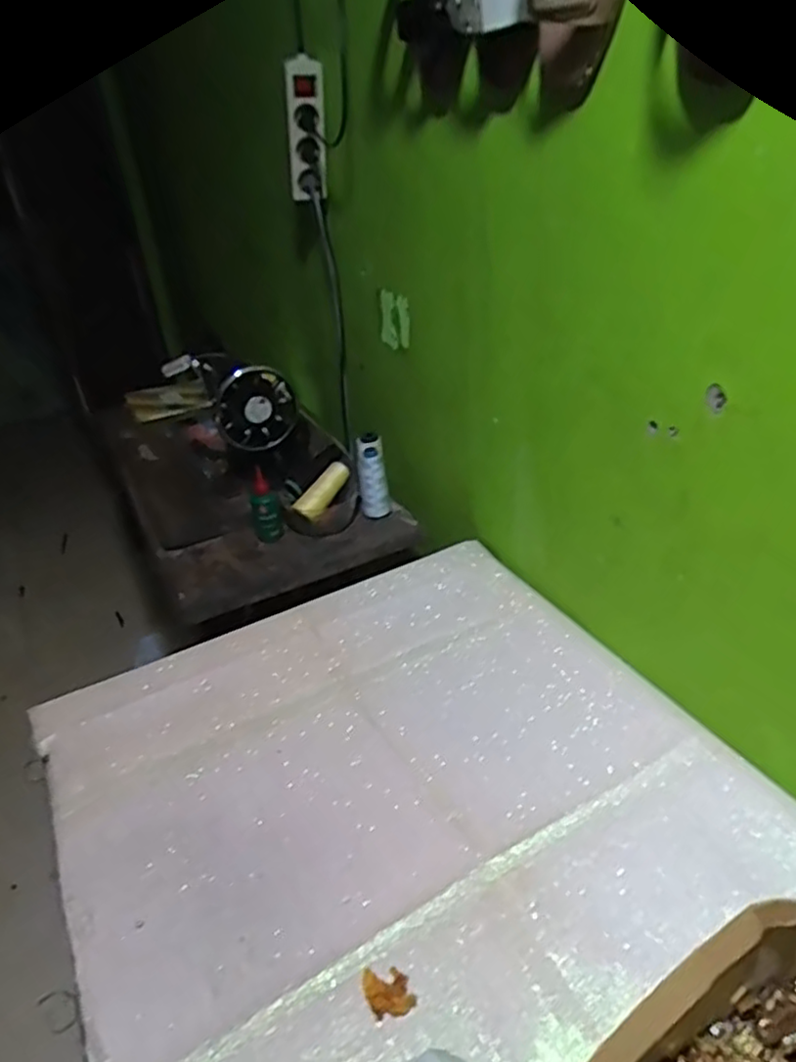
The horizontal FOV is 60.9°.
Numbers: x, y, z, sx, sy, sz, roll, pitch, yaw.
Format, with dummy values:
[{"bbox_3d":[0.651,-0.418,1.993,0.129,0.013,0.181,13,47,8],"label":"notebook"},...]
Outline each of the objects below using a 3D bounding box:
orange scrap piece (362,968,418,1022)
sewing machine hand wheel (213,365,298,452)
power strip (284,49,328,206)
[{"bbox_3d":[-0.007,0.351,0.517,0.037,0.007,0.033,-9,32,-3],"label":"orange scrap piece"},{"bbox_3d":[-0.233,-0.201,1.102,0.132,0.127,0.056,-18,35,-20],"label":"sewing machine hand wheel"},{"bbox_3d":[-0.133,-0.578,0.987,0.048,0.184,0.041,-19,55,-17],"label":"power strip"}]

